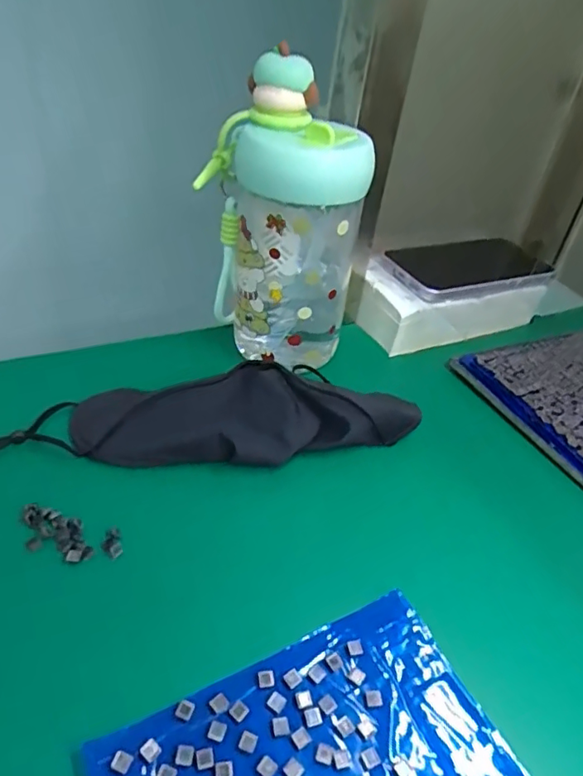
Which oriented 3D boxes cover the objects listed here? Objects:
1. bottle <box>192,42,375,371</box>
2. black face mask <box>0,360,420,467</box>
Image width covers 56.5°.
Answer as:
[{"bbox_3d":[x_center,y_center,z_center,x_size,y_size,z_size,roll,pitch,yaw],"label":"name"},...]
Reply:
[{"bbox_3d":[-0.008,-0.103,0.370,0.107,0.190,0.075,7,39,-1],"label":"bottle"},{"bbox_3d":[-0.061,0.014,0.335,0.277,0.028,0.074,-3,41,-13],"label":"black face mask"}]

